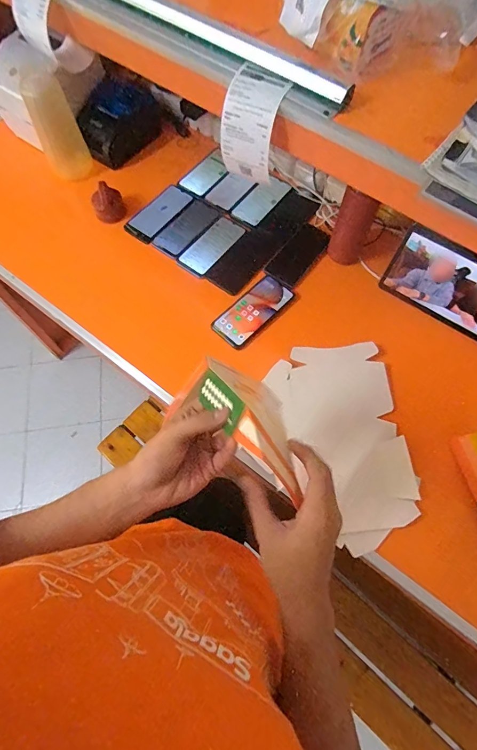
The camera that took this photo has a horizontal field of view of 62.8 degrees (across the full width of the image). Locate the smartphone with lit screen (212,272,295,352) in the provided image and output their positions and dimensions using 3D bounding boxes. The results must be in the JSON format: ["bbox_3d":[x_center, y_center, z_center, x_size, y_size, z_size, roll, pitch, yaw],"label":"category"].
[{"bbox_3d":[0.031,-0.129,0.785,0.079,0.017,0.169,41,72,15],"label":"smartphone with lit screen"}]

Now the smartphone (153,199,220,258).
[{"bbox_3d":[-0.114,-0.323,0.866,0.074,0.016,0.153,36,71,14],"label":"smartphone"}]

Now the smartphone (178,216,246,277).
[{"bbox_3d":[-0.054,-0.281,0.844,0.076,0.013,0.150,35,75,17],"label":"smartphone"}]

